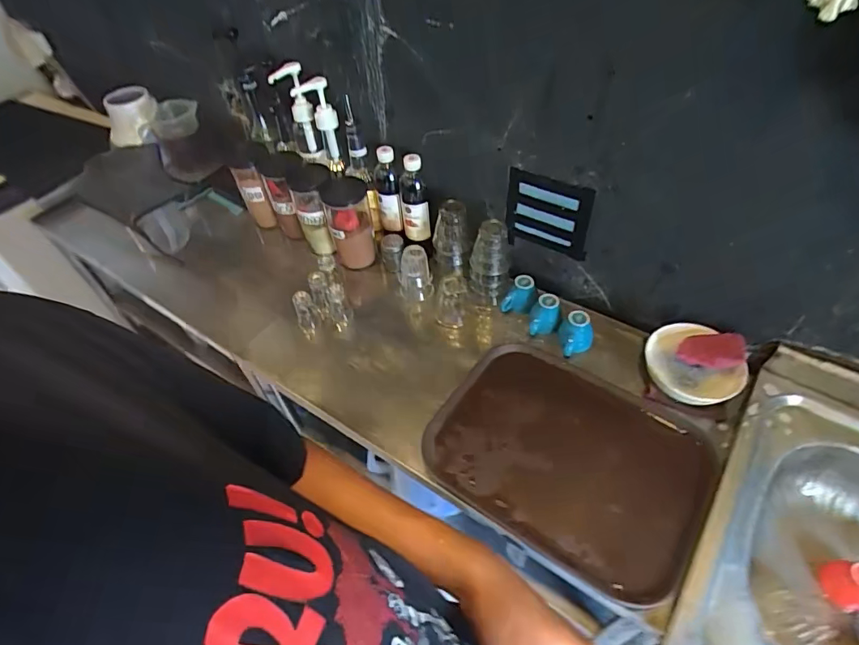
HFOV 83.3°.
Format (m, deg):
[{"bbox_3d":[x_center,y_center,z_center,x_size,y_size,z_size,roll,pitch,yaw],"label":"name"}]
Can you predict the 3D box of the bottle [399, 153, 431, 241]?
[{"bbox_3d":[-0.034,-0.242,0.979,0.060,0.176,0.058,-6,49,0],"label":"bottle"}]

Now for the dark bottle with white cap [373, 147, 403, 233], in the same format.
[{"bbox_3d":[-0.085,-0.267,0.994,0.052,0.173,0.054,-11,50,-5],"label":"dark bottle with white cap"}]

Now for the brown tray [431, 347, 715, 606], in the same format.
[{"bbox_3d":[0.212,0.196,0.757,0.392,0.030,0.312,26,56,24],"label":"brown tray"}]

